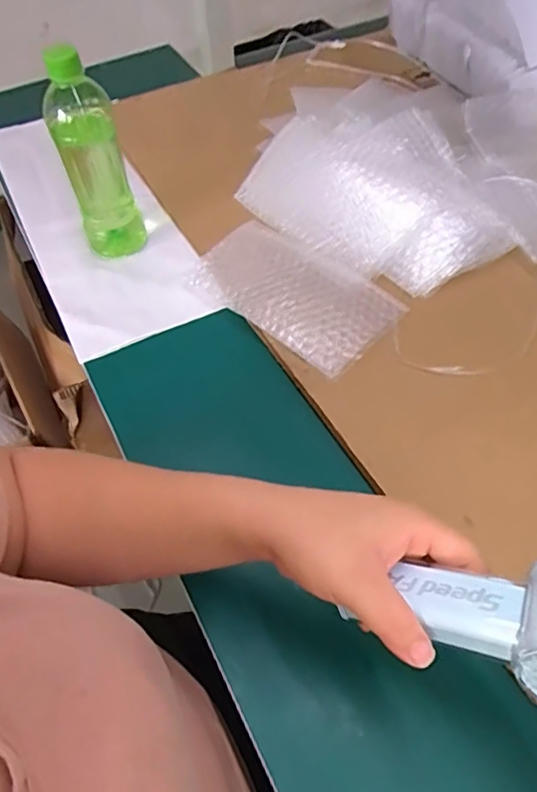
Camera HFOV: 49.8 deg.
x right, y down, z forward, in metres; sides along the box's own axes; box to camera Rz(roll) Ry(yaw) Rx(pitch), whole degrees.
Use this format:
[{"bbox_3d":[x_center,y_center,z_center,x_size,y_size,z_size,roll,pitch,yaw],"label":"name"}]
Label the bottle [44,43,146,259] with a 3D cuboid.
[{"bbox_3d":[-0.182,-0.247,0.601,0.066,0.211,0.075,-17,55,-11],"label":"bottle"}]

